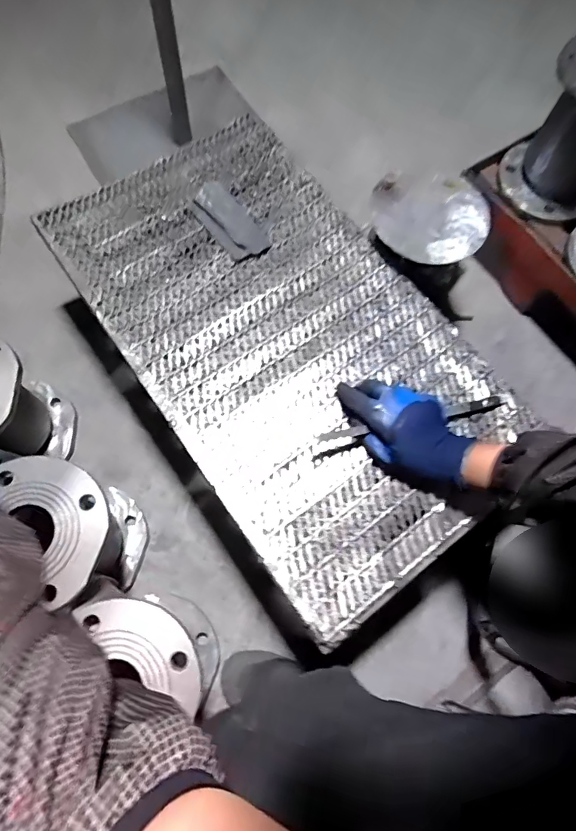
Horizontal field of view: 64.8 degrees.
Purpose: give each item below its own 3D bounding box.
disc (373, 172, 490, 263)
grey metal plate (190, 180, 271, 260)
[{"bbox_3d":[0.203,-0.282,0.644,0.160,0.017,0.151,11,76,-2],"label":"disc"},{"bbox_3d":[-0.086,-0.289,0.670,0.070,0.022,0.134,-37,76,-15],"label":"grey metal plate"}]

